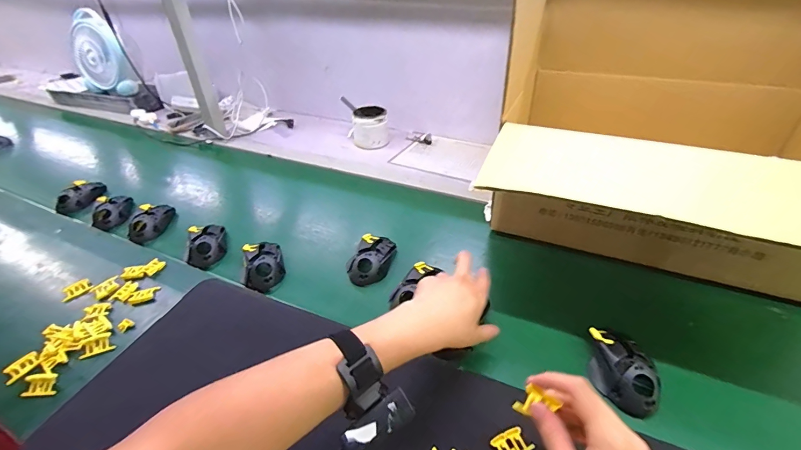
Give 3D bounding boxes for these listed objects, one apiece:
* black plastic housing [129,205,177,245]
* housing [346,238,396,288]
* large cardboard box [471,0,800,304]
[{"bbox_3d":[-0.520,-0.006,0.789,0.058,0.040,0.111,3,37,6],"label":"black plastic housing"},{"bbox_3d":[-0.050,0.060,0.669,0.073,0.044,0.106,9,38,14],"label":"housing"},{"bbox_3d":[0.446,-0.165,0.629,0.552,0.360,0.562,17,41,24],"label":"large cardboard box"}]

